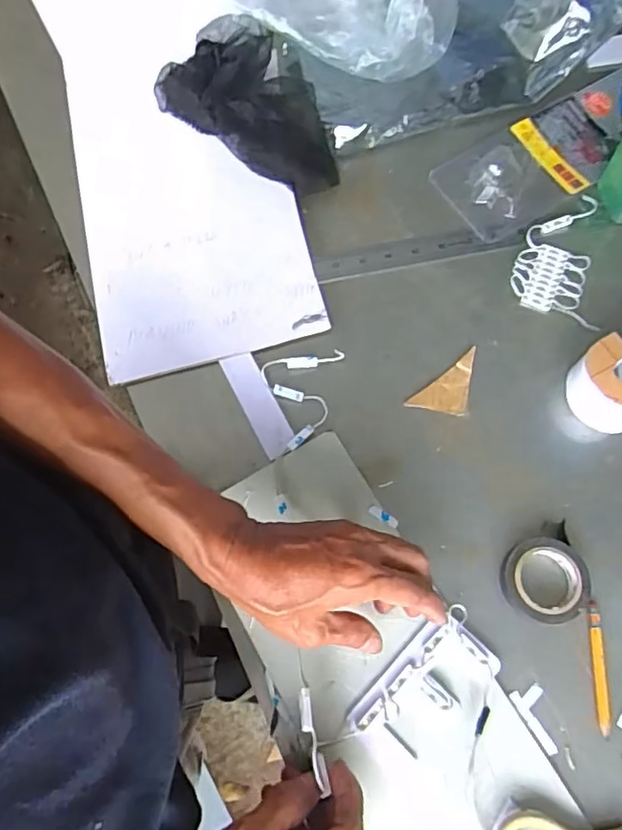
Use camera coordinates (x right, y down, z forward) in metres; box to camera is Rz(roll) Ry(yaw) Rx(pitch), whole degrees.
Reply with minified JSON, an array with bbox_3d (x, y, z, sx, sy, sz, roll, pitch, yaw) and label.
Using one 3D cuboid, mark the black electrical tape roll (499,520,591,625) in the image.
[{"bbox_3d":[0.175,0.120,0.449,0.062,0.019,0.069,-13,70,-3],"label":"black electrical tape roll"}]

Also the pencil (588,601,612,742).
[{"bbox_3d":[0.209,0.183,0.430,0.010,0.006,0.089,1,70,2],"label":"pencil"}]

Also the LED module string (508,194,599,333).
[{"bbox_3d":[0.224,-0.145,0.547,0.075,0.007,0.133,6,71,4],"label":"LED module string"}]

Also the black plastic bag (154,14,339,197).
[{"bbox_3d":[-0.043,-0.312,0.591,0.194,0.059,0.138,34,75,13],"label":"black plastic bag"}]

